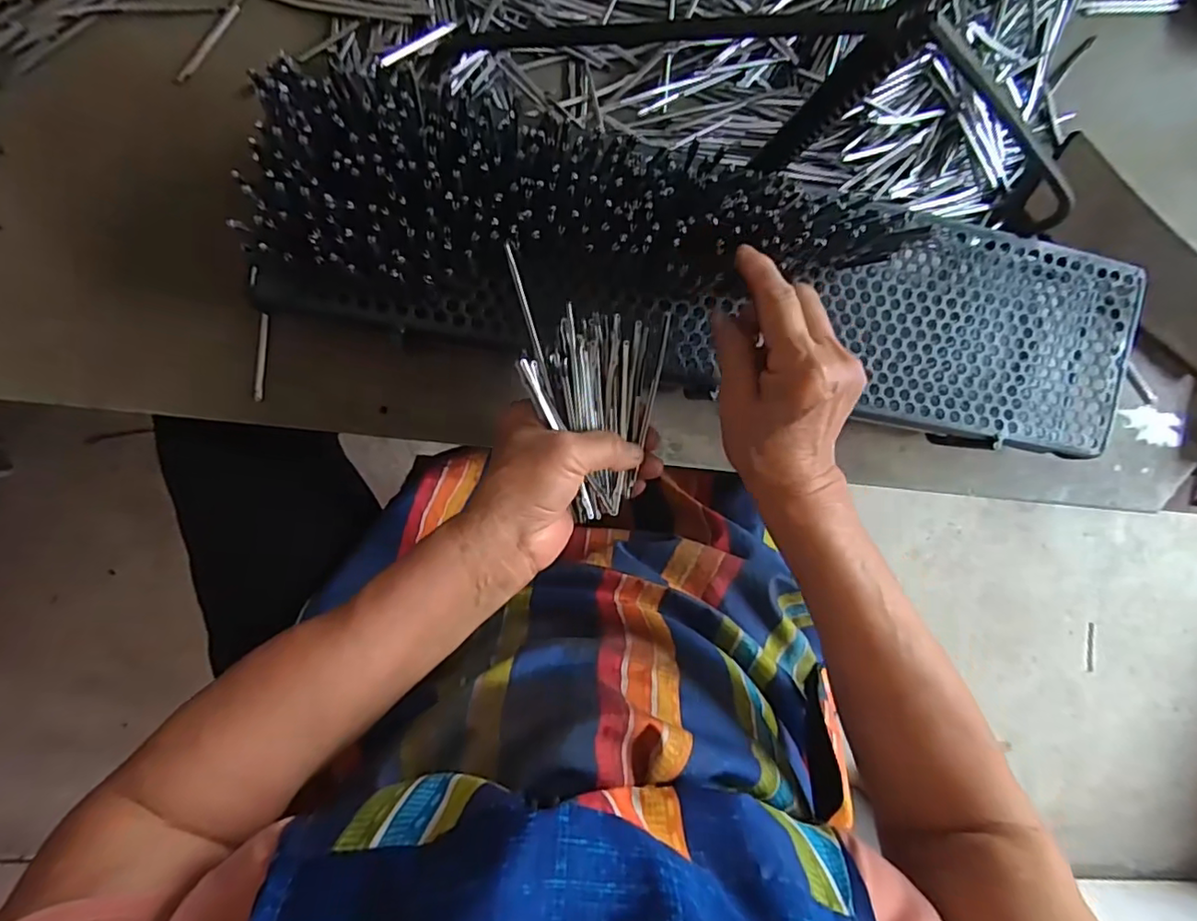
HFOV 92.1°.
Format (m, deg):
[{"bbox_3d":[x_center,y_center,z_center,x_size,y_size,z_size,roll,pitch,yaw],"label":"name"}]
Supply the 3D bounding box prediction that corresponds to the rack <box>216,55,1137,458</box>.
[{"bbox_3d":[0.095,-0.112,0.382,0.588,0.077,0.137,7,95,-14],"label":"rack"}]

